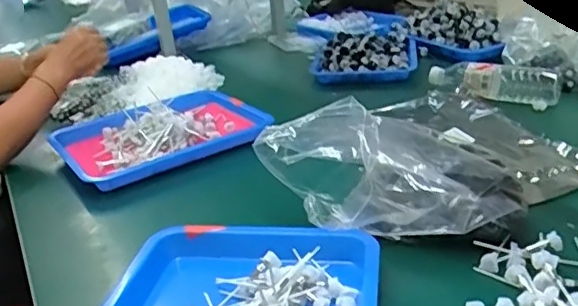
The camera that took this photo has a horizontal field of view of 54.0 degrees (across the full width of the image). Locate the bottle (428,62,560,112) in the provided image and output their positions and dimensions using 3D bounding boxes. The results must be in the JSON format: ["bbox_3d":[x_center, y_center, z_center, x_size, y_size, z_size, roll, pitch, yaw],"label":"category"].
[{"bbox_3d":[0.363,-0.129,1.030,0.232,0.053,0.075,9,29,29],"label":"bottle"}]

